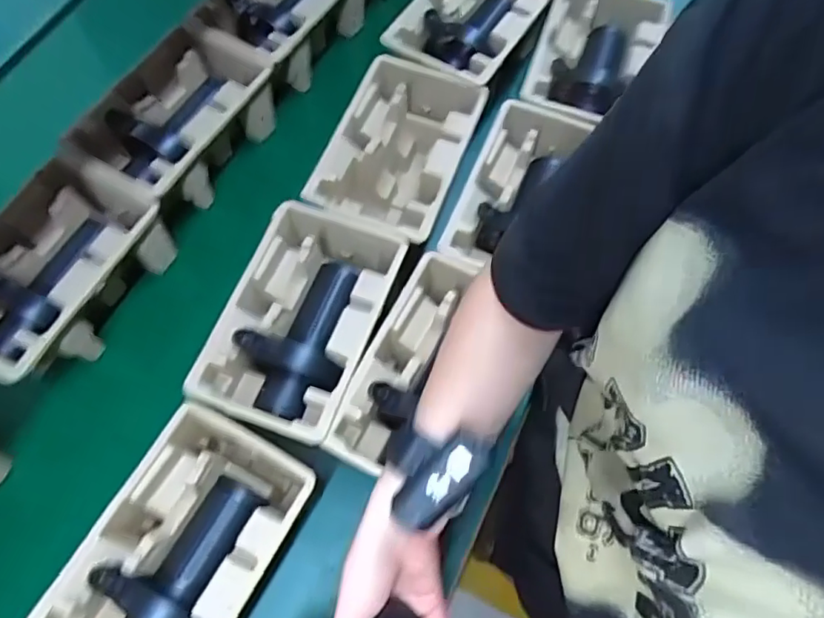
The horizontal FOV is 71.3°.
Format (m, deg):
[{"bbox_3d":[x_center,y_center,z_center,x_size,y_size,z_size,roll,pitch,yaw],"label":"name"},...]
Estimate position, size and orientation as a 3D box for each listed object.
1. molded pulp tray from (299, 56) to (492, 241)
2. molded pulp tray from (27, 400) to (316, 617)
[{"bbox_3d":[-0.018,-0.165,0.679,0.137,0.112,0.218,20,67,6],"label":"molded pulp tray"},{"bbox_3d":[-0.198,0.218,0.508,0.144,0.083,0.225,25,67,8],"label":"molded pulp tray"}]

